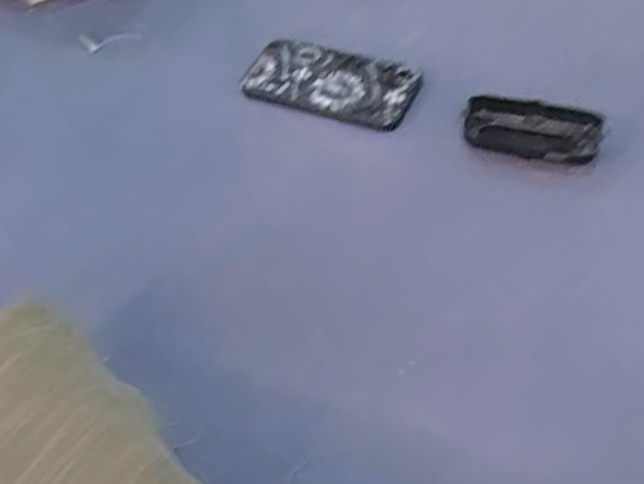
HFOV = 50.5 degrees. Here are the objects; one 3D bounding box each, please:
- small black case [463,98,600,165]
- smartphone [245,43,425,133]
[{"bbox_3d":[0.176,-0.097,0.572,0.109,0.024,0.038,10,55,15],"label":"small black case"},{"bbox_3d":[0.008,-0.151,0.640,0.158,0.008,0.084,18,57,20],"label":"smartphone"}]

